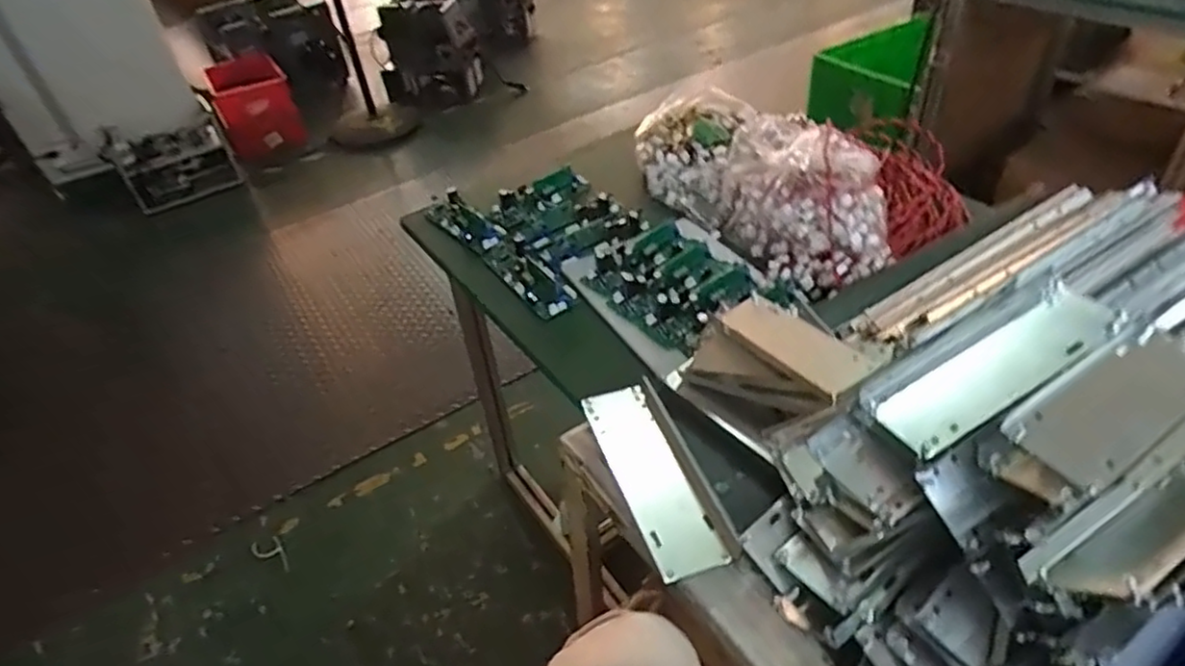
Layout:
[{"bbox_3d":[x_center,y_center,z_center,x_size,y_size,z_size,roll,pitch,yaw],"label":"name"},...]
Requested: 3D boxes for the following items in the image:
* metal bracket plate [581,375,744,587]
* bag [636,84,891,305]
[{"bbox_3d":[0.056,0.119,0.588,0.072,0.022,0.190,-18,42,-11],"label":"metal bracket plate"},{"bbox_3d":[0.251,-0.251,1.033,0.246,0.117,0.521,-22,43,-16],"label":"bag"}]

